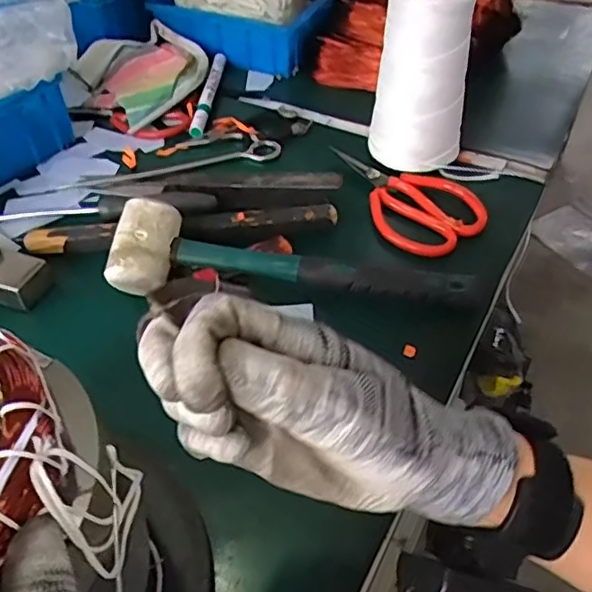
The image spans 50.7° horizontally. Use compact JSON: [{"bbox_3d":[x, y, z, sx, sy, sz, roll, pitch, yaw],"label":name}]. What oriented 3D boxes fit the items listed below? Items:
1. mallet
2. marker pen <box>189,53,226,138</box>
[{"bbox_3d":[-0.001,-0.020,0.486,0.287,0.047,0.064,9,49,1],"label":"mallet"},{"bbox_3d":[-0.096,-0.220,0.680,0.016,0.016,0.130,3,55,7],"label":"marker pen"}]

